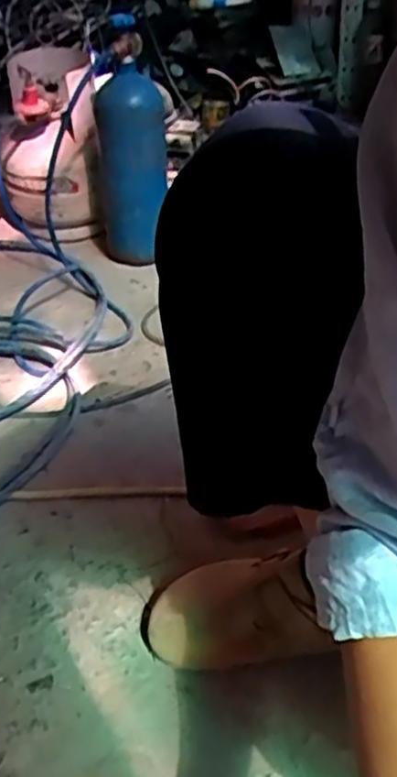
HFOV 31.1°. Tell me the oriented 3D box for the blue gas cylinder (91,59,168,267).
[{"bbox_3d":[-0.107,-0.351,1.148,0.118,0.301,0.114,-6,40,-4],"label":"blue gas cylinder"}]

